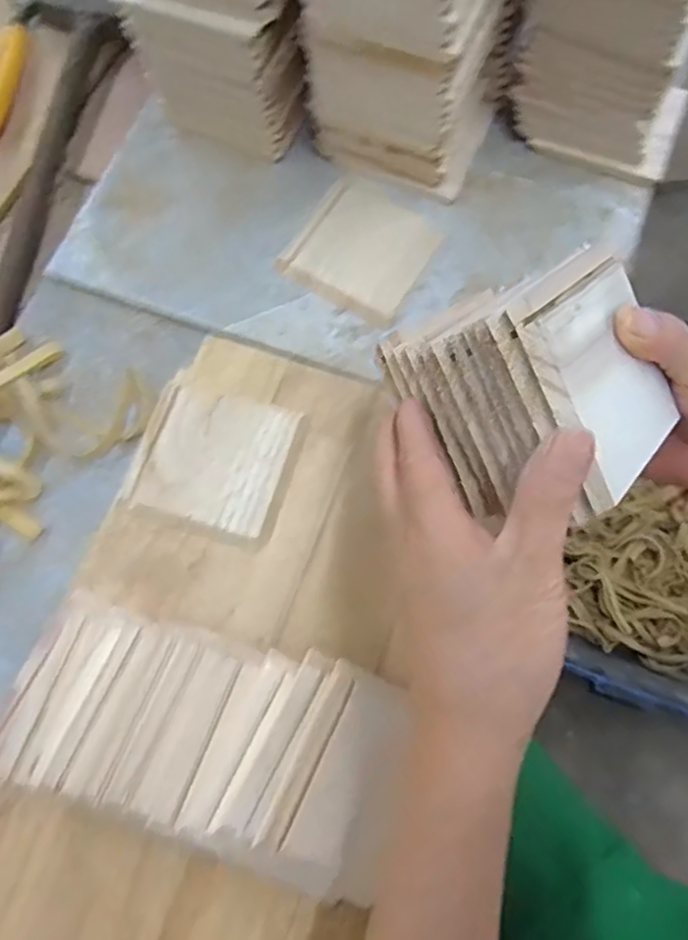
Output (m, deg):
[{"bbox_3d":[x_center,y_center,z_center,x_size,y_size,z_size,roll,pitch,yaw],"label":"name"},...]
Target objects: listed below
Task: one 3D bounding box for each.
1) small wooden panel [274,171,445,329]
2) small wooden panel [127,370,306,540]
[{"bbox_3d":[0.015,-0.161,0.461,0.090,0.016,0.093,30,74,9],"label":"small wooden panel"},{"bbox_3d":[-0.084,-0.011,0.413,0.092,0.010,0.090,17,72,5],"label":"small wooden panel"}]

